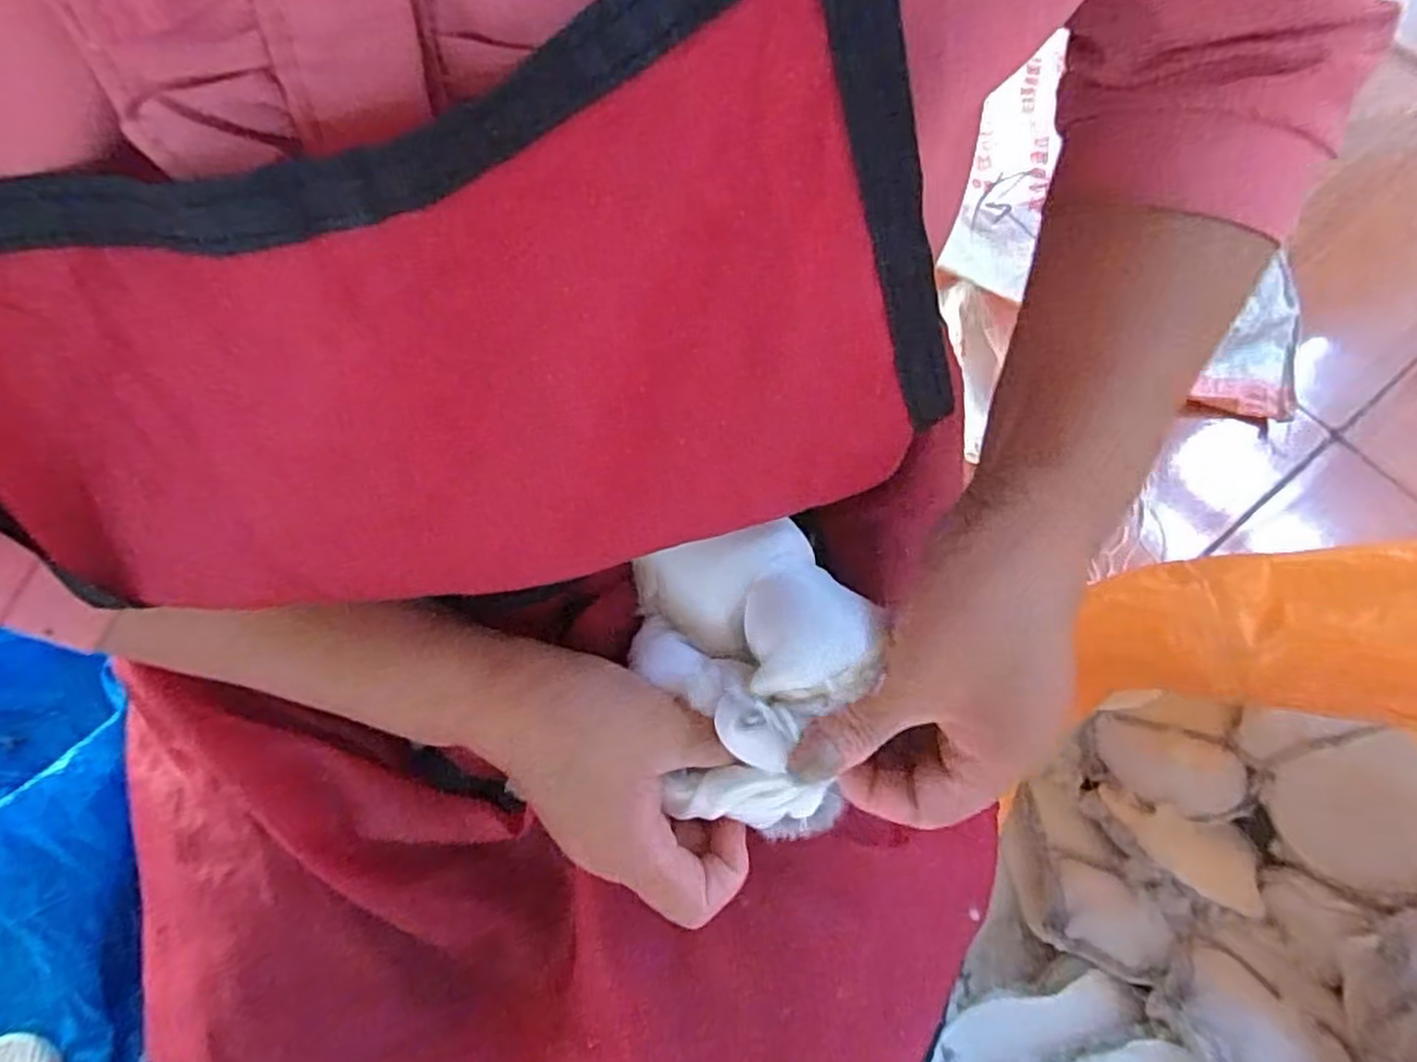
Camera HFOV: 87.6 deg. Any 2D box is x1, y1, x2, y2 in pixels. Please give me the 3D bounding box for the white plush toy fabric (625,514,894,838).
[{"bbox_3d":[0.018,0.055,0.284,0.087,0.050,0.115,-11,69,-3],"label":"white plush toy fabric"}]

